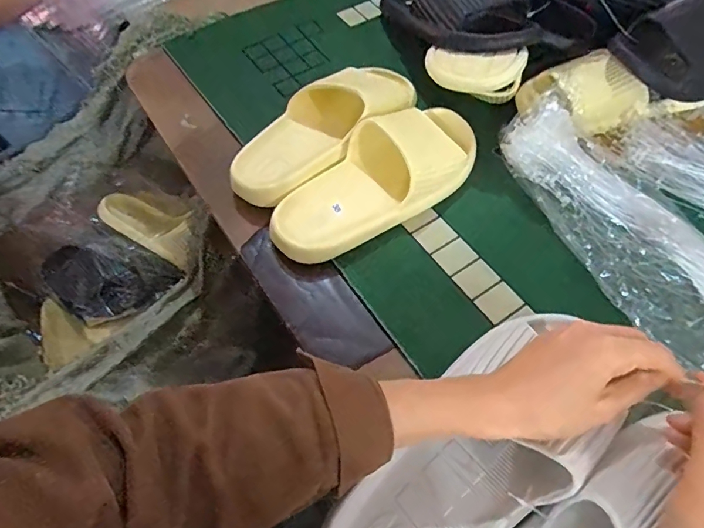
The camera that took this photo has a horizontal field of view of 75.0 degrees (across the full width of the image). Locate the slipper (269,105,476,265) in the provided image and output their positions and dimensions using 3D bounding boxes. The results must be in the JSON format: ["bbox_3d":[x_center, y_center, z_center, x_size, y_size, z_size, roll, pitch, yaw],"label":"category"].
[{"bbox_3d":[0.028,-0.091,0.467,0.243,0.059,0.098,-31,63,-17],"label":"slipper"}]

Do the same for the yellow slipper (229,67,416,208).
[{"bbox_3d":[-0.030,-0.155,0.508,0.251,0.069,0.102,-37,65,-20],"label":"yellow slipper"}]

